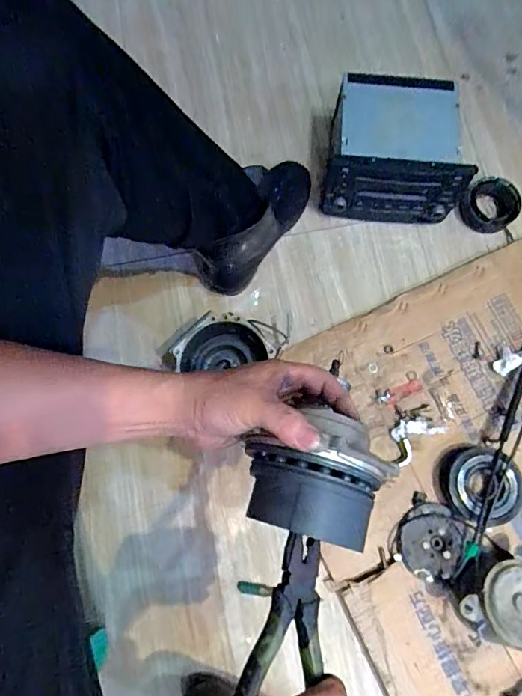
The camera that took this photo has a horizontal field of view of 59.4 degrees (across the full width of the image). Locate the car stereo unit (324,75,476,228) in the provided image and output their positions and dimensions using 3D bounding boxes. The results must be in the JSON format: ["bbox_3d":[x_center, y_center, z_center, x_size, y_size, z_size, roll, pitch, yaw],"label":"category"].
[{"bbox_3d":[0.209,-0.319,0.741,0.200,0.131,0.204,4,78,0],"label":"car stereo unit"}]

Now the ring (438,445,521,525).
[{"bbox_3d":[0.315,0.193,0.647,0.108,0.040,0.105,-10,78,-3],"label":"ring"}]

